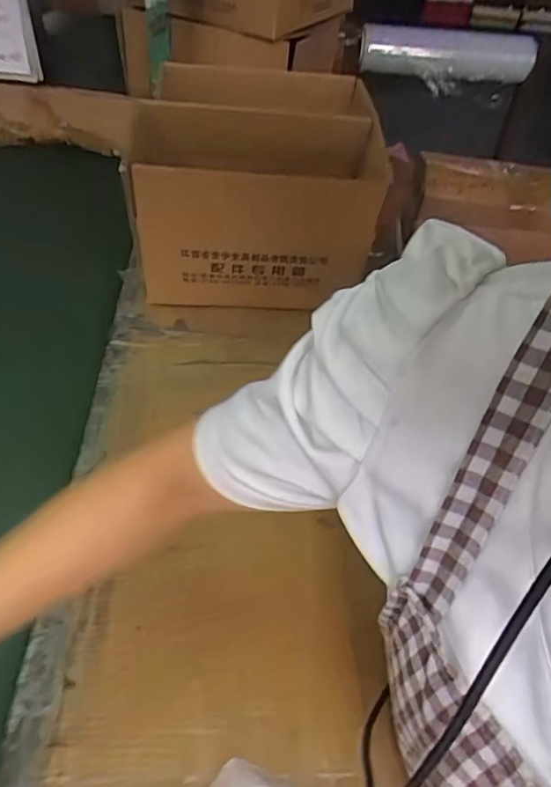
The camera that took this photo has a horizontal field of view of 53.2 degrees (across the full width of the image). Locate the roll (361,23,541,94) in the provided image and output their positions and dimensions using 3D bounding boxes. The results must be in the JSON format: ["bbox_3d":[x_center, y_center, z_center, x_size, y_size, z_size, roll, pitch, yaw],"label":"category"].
[{"bbox_3d":[0.436,-0.865,1.408,0.499,0.114,0.091,-8,46,-14],"label":"roll"}]

